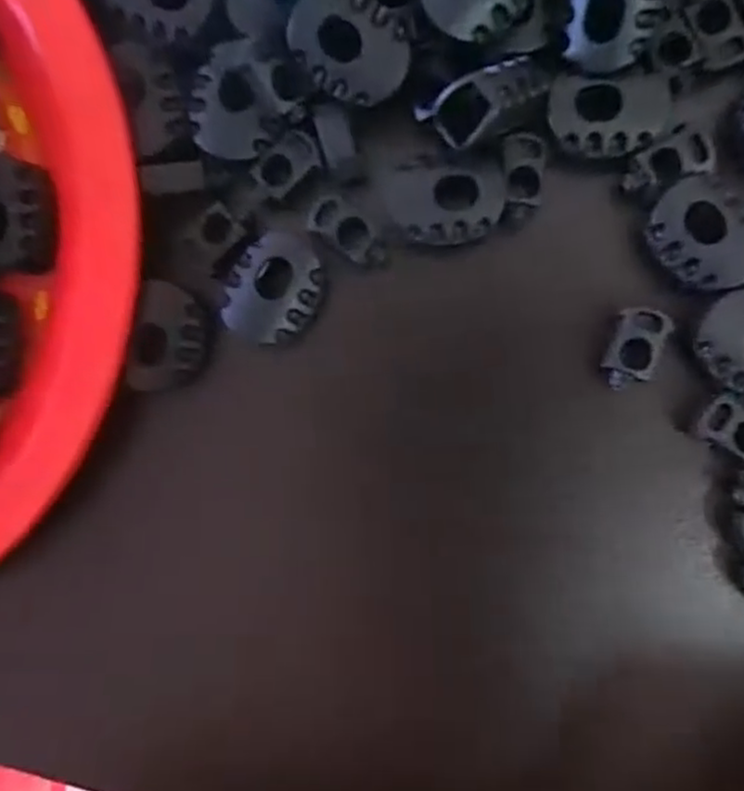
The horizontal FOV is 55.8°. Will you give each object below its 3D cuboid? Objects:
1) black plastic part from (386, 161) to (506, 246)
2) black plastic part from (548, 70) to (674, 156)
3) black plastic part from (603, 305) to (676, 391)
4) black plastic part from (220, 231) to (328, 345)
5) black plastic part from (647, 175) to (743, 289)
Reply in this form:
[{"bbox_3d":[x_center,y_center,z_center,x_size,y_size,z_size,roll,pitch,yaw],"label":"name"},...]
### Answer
[{"bbox_3d":[0.014,-0.036,0.130,0.021,0.004,0.015,-7,91,6],"label":"black plastic part"},{"bbox_3d":[0.043,-0.051,0.128,0.021,0.004,0.013,-2,92,6],"label":"black plastic part"},{"bbox_3d":[0.049,-0.008,0.130,0.010,0.004,0.016,19,94,5],"label":"black plastic part"},{"bbox_3d":[-0.019,-0.020,0.133,0.018,0.004,0.021,22,94,4],"label":"black plastic part"},{"bbox_3d":[0.061,-0.029,0.126,0.017,0.004,0.021,-34,89,6],"label":"black plastic part"}]

